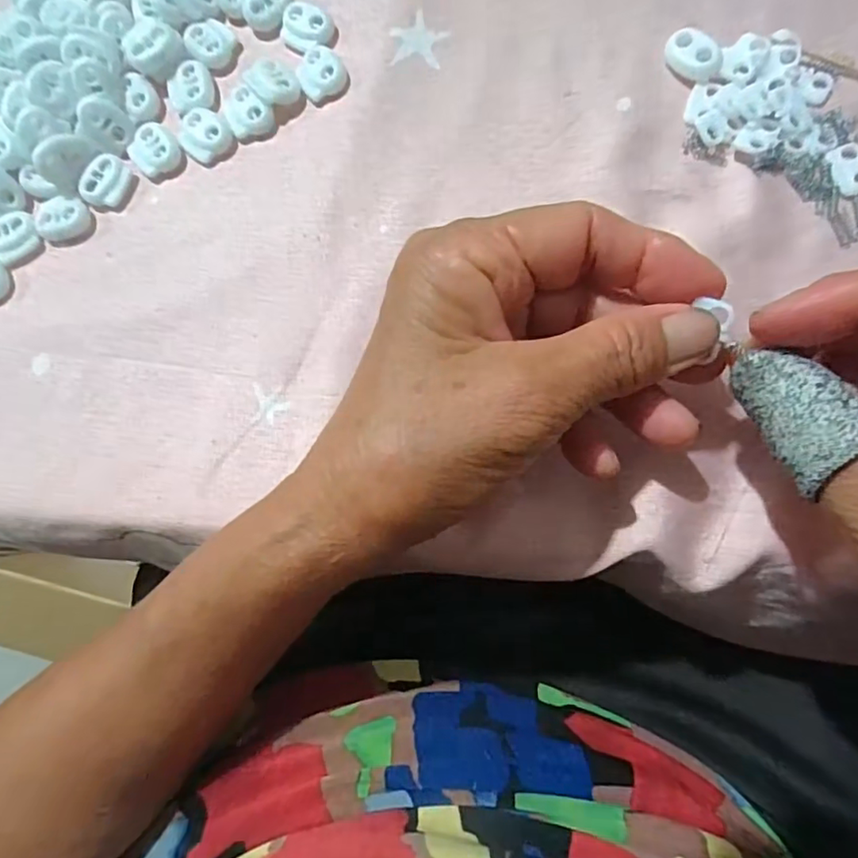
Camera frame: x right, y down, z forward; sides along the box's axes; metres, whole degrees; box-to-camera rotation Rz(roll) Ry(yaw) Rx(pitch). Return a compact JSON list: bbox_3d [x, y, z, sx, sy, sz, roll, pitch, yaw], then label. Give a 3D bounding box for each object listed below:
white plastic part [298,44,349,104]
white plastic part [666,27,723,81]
[{"bbox_3d":[-0.044,-0.145,0.230,0.019,0.005,0.022,-26,81,2],"label":"white plastic part"},{"bbox_3d":[0.100,-0.142,0.214,0.013,0.008,0.021,-34,80,1],"label":"white plastic part"}]

